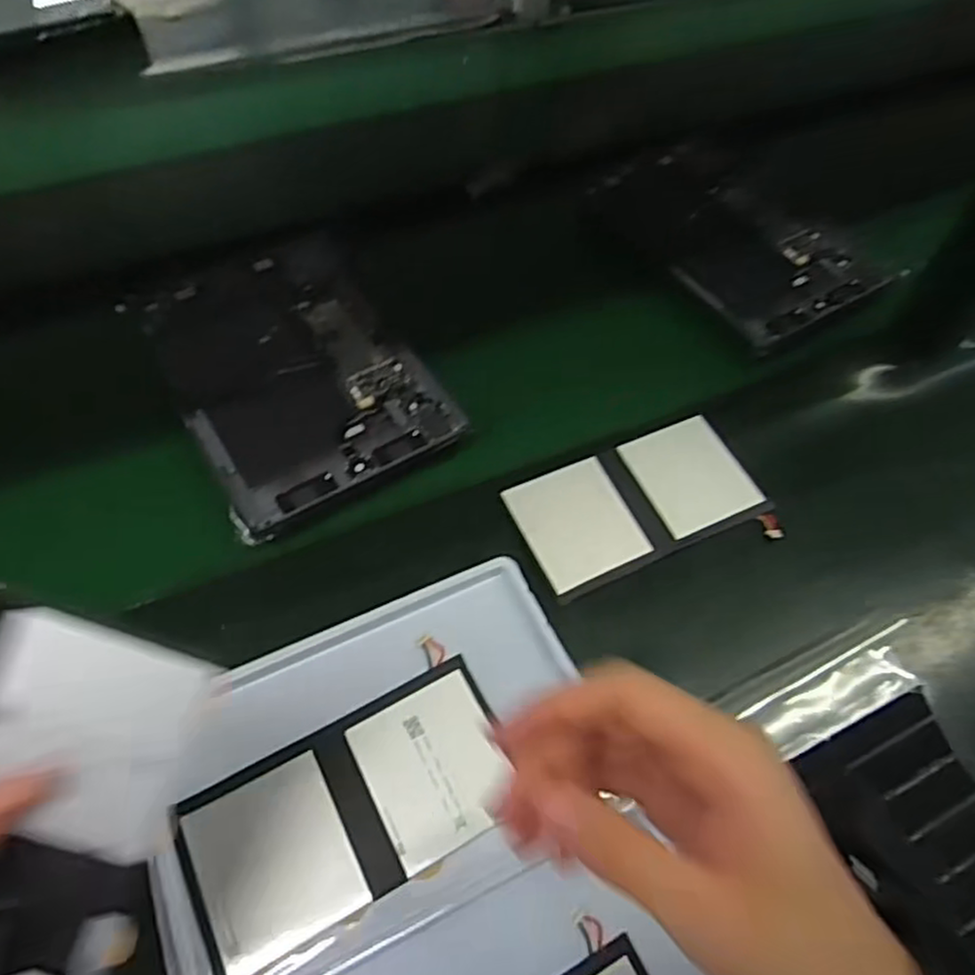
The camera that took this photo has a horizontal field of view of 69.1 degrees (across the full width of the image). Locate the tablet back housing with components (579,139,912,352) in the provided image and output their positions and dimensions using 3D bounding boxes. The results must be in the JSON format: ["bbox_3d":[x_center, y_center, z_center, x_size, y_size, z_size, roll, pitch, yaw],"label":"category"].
[{"bbox_3d":[0.212,-0.226,0.627,0.152,0.015,0.252,-31,62,-23],"label":"tablet back housing with components"}]

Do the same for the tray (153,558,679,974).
[{"bbox_3d":[-0.023,0.209,0.350,0.231,0.014,0.326,-19,58,-16],"label":"tray"}]

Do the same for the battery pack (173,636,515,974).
[{"bbox_3d":[-0.070,0.167,0.377,0.168,0.006,0.092,-24,65,-19],"label":"battery pack"}]

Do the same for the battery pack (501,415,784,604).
[{"bbox_3d":[0.105,0.012,0.490,0.164,0.010,0.095,-18,58,-16],"label":"battery pack"}]

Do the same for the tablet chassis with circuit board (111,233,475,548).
[{"bbox_3d":[-0.151,-0.095,0.538,0.168,0.019,0.261,-26,60,-20],"label":"tablet chassis with circuit board"}]

